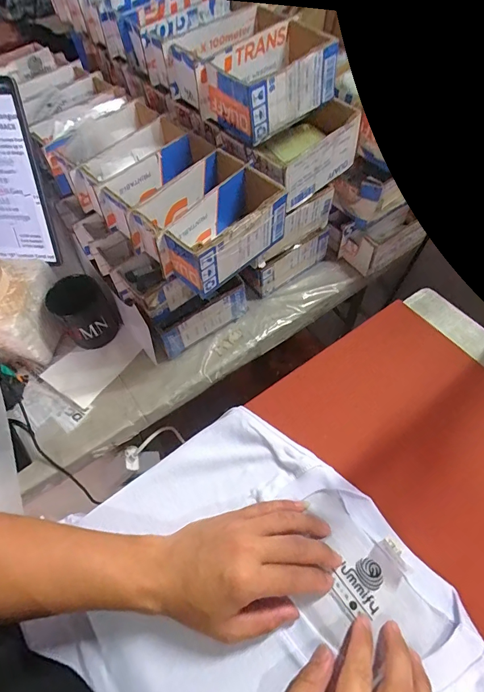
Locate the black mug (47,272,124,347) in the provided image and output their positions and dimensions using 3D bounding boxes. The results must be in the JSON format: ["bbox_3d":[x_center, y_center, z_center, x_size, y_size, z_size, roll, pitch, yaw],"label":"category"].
[{"bbox_3d":[-0.252,-0.053,0.625,0.078,0.097,0.080,-2,59,3],"label":"black mug"}]

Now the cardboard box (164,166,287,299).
[{"bbox_3d":[-0.017,-0.149,0.490,0.076,0.072,0.171,39,68,23],"label":"cardboard box"}]

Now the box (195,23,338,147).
[{"bbox_3d":[0.033,-0.347,0.528,0.160,0.082,0.099,-34,63,-16],"label":"box"}]

